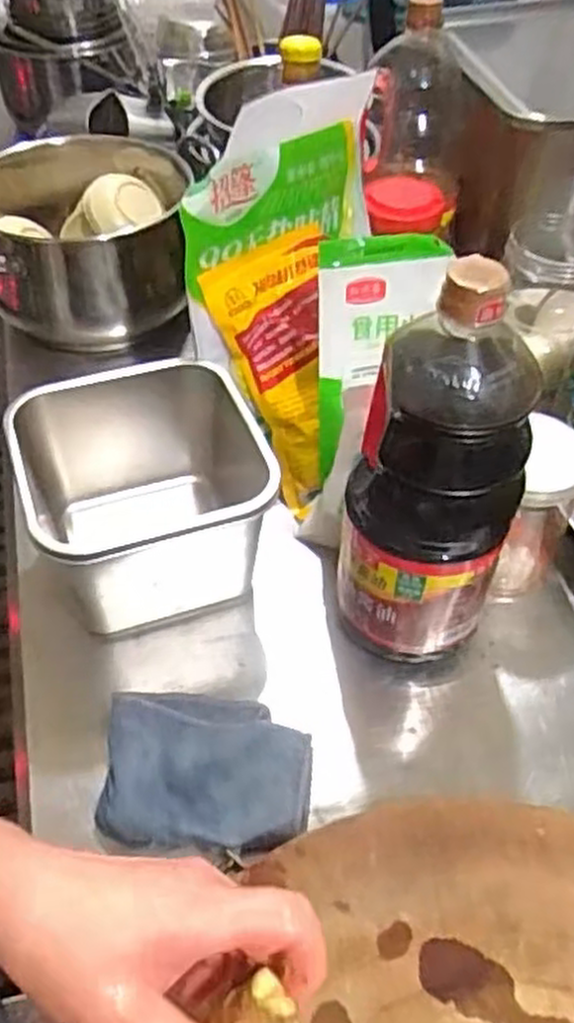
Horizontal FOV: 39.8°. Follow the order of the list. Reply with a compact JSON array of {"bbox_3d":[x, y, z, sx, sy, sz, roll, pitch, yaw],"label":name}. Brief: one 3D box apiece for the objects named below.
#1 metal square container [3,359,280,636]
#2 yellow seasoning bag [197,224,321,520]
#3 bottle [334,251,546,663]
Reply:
[{"bbox_3d":[-0.104,-0.009,0.640,0.182,0.137,0.175,-14,51,-12],"label":"metal square container"},{"bbox_3d":[-0.012,-0.118,0.698,0.116,0.240,0.055,-9,8,-8],"label":"yellow seasoning bag"},{"bbox_3d":[0.097,-0.016,0.522,0.114,0.286,0.087,9,50,7],"label":"bottle"}]

